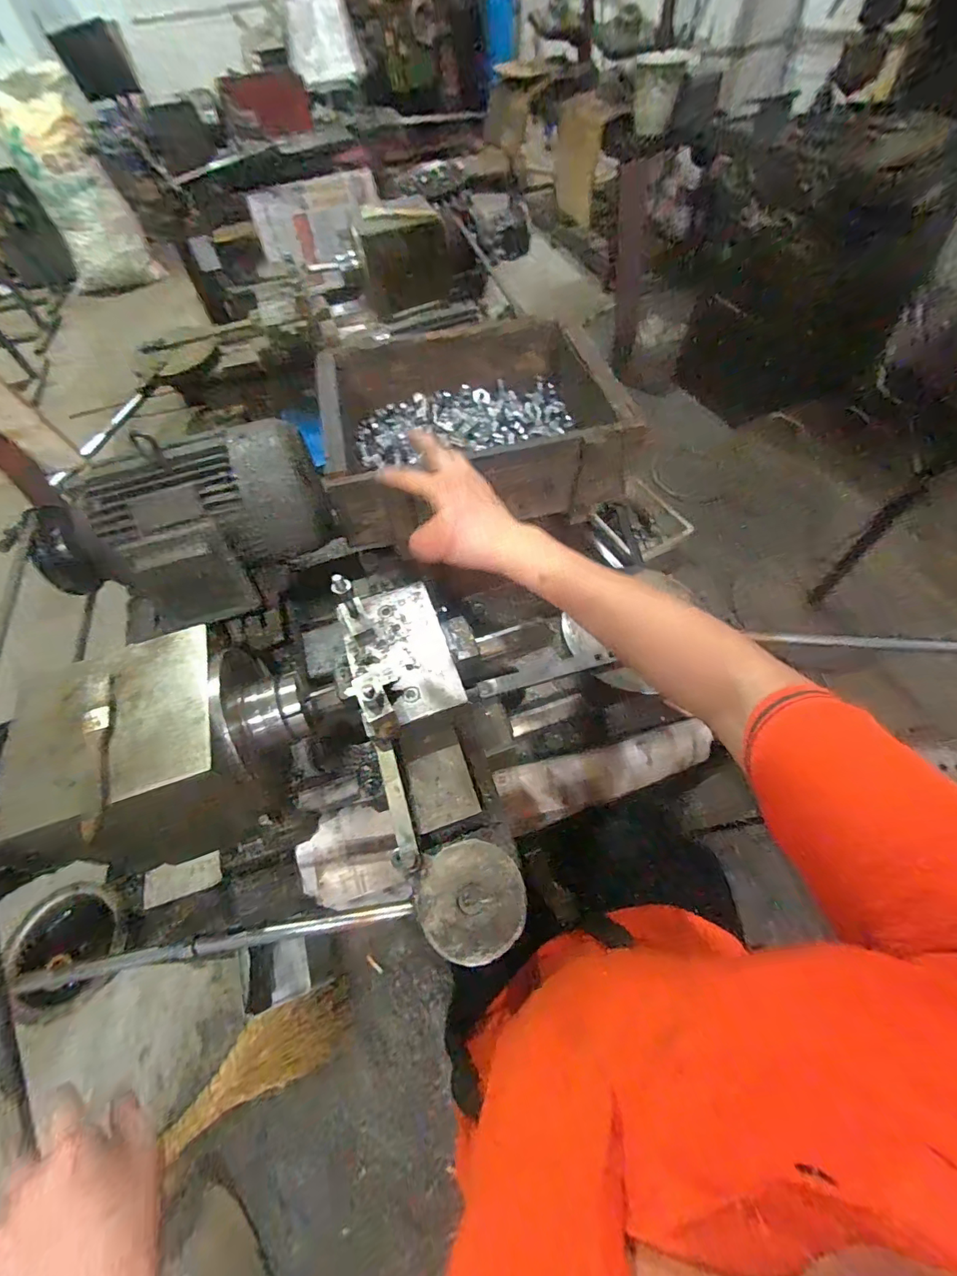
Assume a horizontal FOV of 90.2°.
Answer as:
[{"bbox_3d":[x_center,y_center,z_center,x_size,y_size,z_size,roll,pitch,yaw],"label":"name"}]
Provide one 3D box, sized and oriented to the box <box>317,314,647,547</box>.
[{"bbox_3d":[-0.016,-0.331,0.706,0.396,0.128,0.331,-10,58,-3],"label":"box"}]

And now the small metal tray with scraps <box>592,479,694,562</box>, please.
[{"bbox_3d":[0.286,-0.205,0.869,0.122,0.054,0.158,-29,61,-14],"label":"small metal tray with scraps"}]

